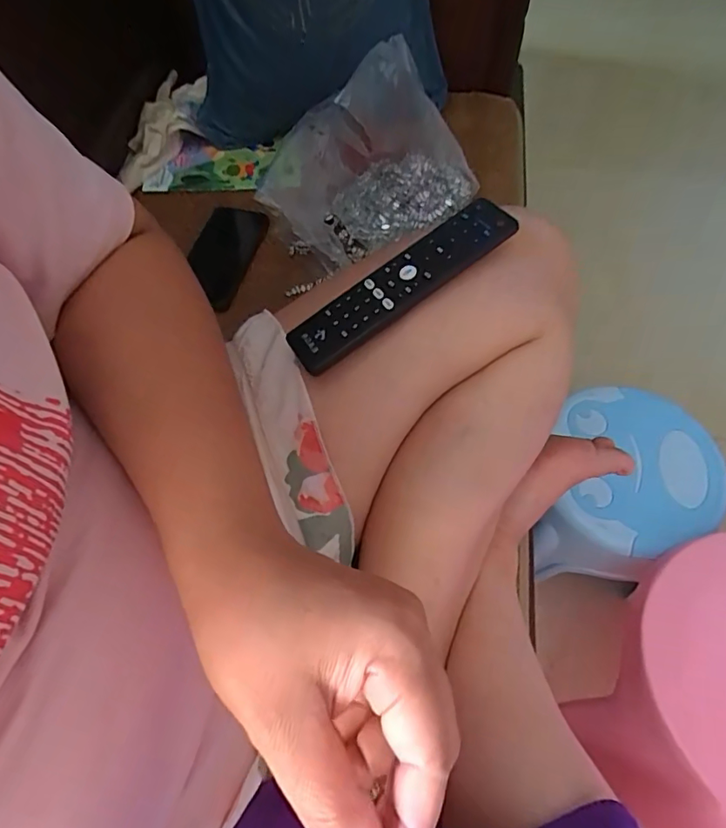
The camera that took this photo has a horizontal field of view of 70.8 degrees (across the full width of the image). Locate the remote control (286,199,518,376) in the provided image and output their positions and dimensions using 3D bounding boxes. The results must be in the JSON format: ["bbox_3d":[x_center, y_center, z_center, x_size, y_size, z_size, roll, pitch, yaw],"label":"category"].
[{"bbox_3d":[0.025,-0.086,0.340,0.164,0.013,0.045,-36,66,0],"label":"remote control"}]

